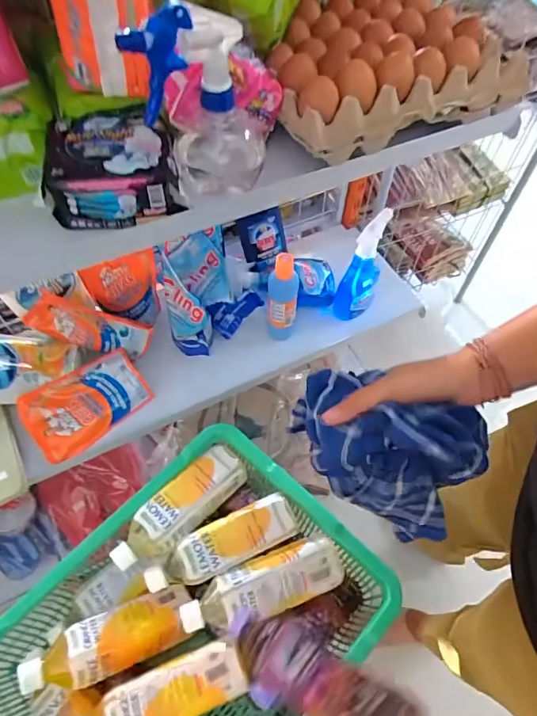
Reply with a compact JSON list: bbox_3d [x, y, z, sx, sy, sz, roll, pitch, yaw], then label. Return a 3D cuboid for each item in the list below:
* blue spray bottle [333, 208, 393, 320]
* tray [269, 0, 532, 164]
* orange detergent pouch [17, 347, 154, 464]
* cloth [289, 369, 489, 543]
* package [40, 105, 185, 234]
[{"bbox_3d":[0.167,-0.163,0.830,0.066,0.198,0.090,15,59,8],"label":"blue spray bottle"},{"bbox_3d":[0.120,-0.369,0.560,0.293,0.060,0.262,-22,61,-14],"label":"tray"},{"bbox_3d":[-0.301,0.069,0.761,0.190,0.022,0.121,-36,79,-11],"label":"orange detergent pouch"},{"bbox_3d":[0.098,0.078,0.405,0.158,0.125,0.086,18,59,10],"label":"cloth"},{"bbox_3d":[-0.155,-0.189,0.460,0.117,0.065,0.103,-8,58,-6],"label":"package"}]

